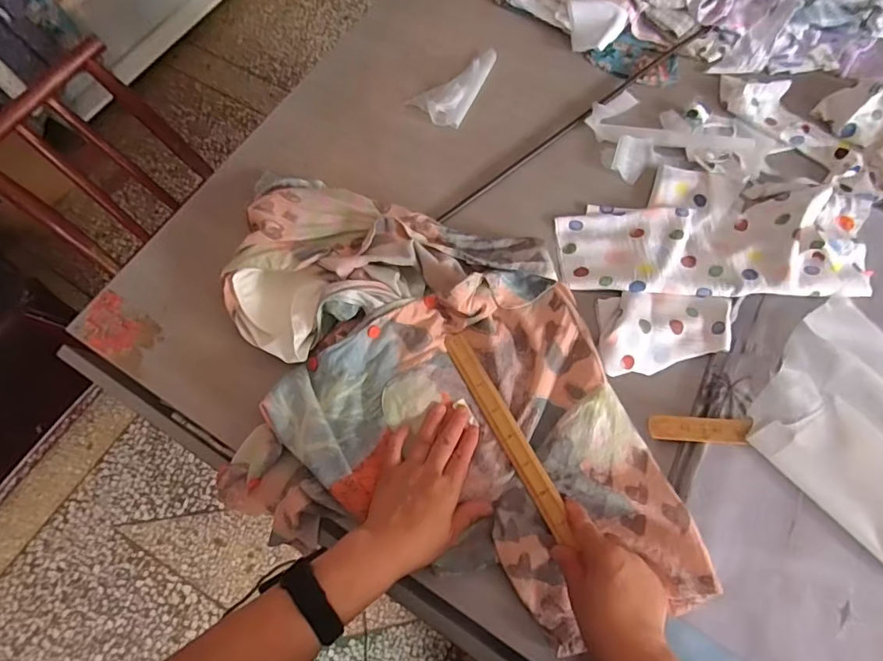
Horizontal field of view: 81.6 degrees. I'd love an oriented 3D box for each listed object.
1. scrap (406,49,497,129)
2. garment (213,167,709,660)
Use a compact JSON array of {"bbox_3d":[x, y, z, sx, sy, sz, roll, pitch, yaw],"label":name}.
[{"bbox_3d":[0.021,-0.373,0.772,0.082,0.011,0.156,27,71,12],"label":"scrap"},{"bbox_3d":[0.001,0.060,0.575,0.569,0.058,0.395,17,69,9],"label":"garment"}]

